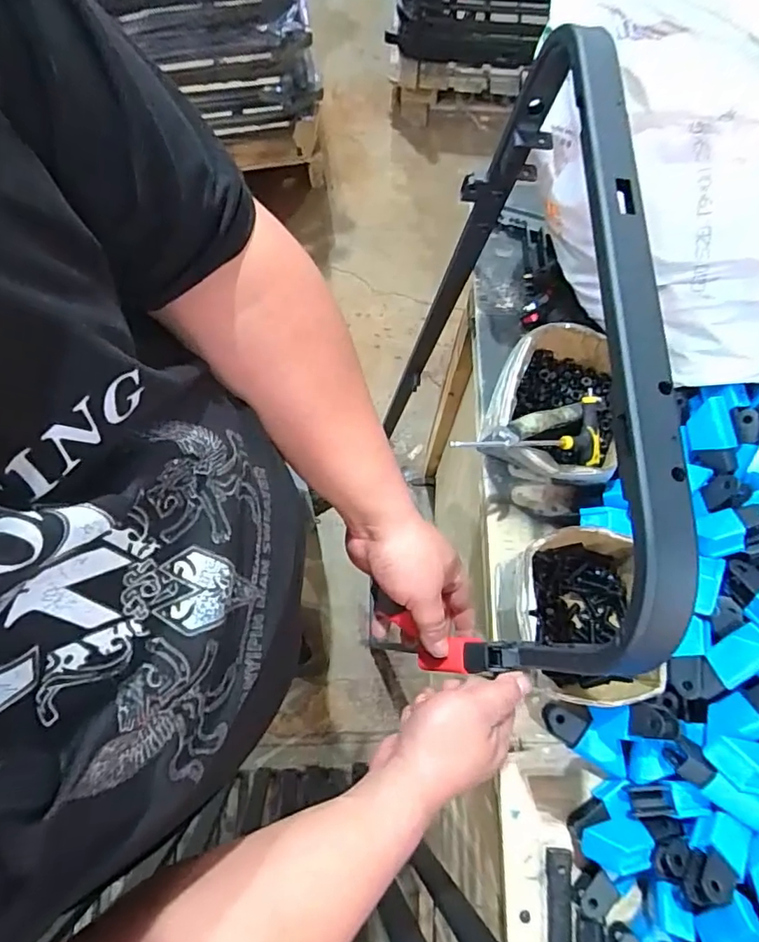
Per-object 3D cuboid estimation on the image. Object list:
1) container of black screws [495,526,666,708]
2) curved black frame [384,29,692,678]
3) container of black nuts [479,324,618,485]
[{"bbox_3d":[0.191,0.144,0.544,0.132,0.083,0.158,-2,73,-2],"label":"container of black screws"},{"bbox_3d":[0.093,-0.043,0.681,0.065,0.680,0.516,3,74,-6],"label":"curved black frame"},{"bbox_3d":[0.197,-0.068,0.602,0.140,0.081,0.182,18,73,4],"label":"container of black nuts"}]

